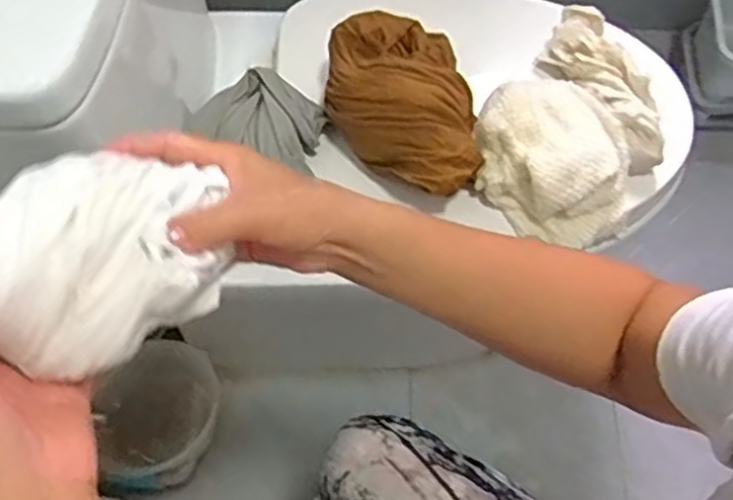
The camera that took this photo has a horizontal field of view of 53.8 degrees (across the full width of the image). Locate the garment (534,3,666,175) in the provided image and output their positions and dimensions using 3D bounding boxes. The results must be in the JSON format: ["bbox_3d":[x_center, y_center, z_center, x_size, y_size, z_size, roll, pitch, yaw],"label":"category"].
[{"bbox_3d":[0.241,-0.175,0.752,0.073,0.043,0.200,-14,63,-7],"label":"garment"}]

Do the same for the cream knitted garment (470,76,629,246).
[{"bbox_3d":[0.183,-0.098,0.718,0.147,0.075,0.154,0,63,0],"label":"cream knitted garment"}]

